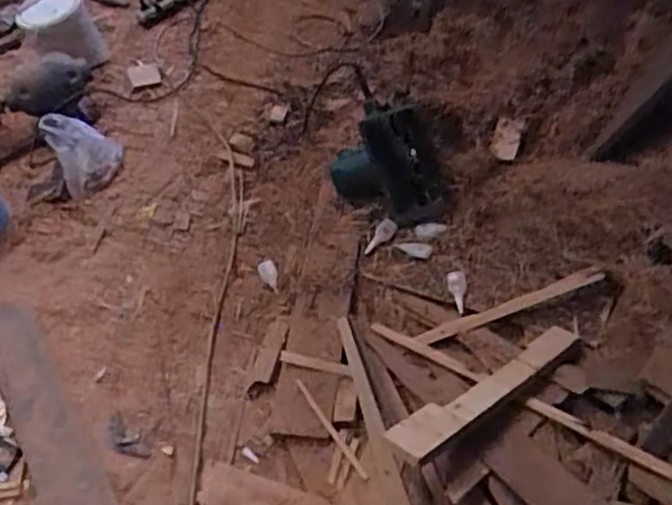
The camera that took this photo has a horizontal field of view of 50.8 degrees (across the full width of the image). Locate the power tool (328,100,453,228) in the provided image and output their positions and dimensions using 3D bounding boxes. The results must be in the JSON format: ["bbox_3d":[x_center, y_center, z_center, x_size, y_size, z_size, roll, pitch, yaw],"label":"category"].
[{"bbox_3d":[0.116,-0.183,1.566,0.224,0.110,0.281,-15,52,-6],"label":"power tool"}]

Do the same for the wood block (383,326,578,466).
[{"bbox_3d":[0.242,0.215,1.140,0.405,0.025,0.077,-23,31,-36],"label":"wood block"}]

